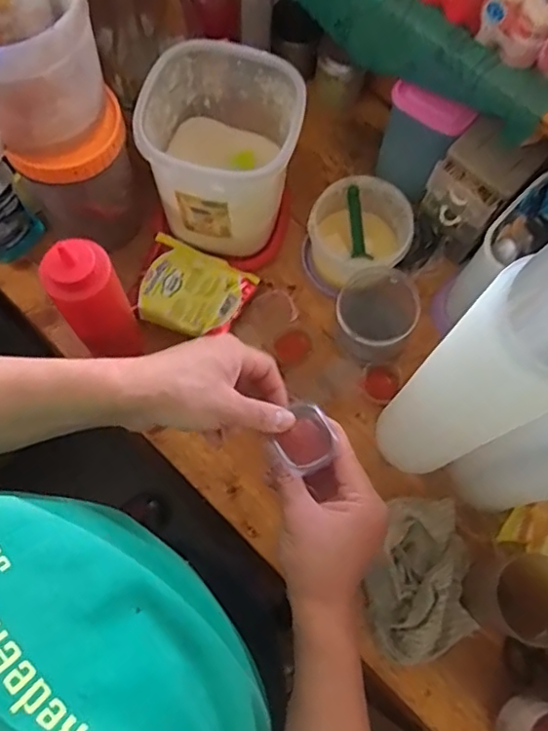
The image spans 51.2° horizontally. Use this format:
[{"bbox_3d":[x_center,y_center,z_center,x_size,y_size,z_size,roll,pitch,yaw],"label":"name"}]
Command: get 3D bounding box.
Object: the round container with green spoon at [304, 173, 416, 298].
[{"bbox_3d":[0.102,-0.153,0.695,0.121,0.083,0.115,1,72,-2],"label":"round container with green spoon"}]

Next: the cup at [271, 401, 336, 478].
[{"bbox_3d":[0.023,0.057,0.439,0.045,0.027,0.050,-31,76,-11],"label":"cup"}]

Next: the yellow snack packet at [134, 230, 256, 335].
[{"bbox_3d":[-0.106,-0.093,0.703,0.136,0.021,0.111,29,73,7],"label":"yellow snack packet"}]

